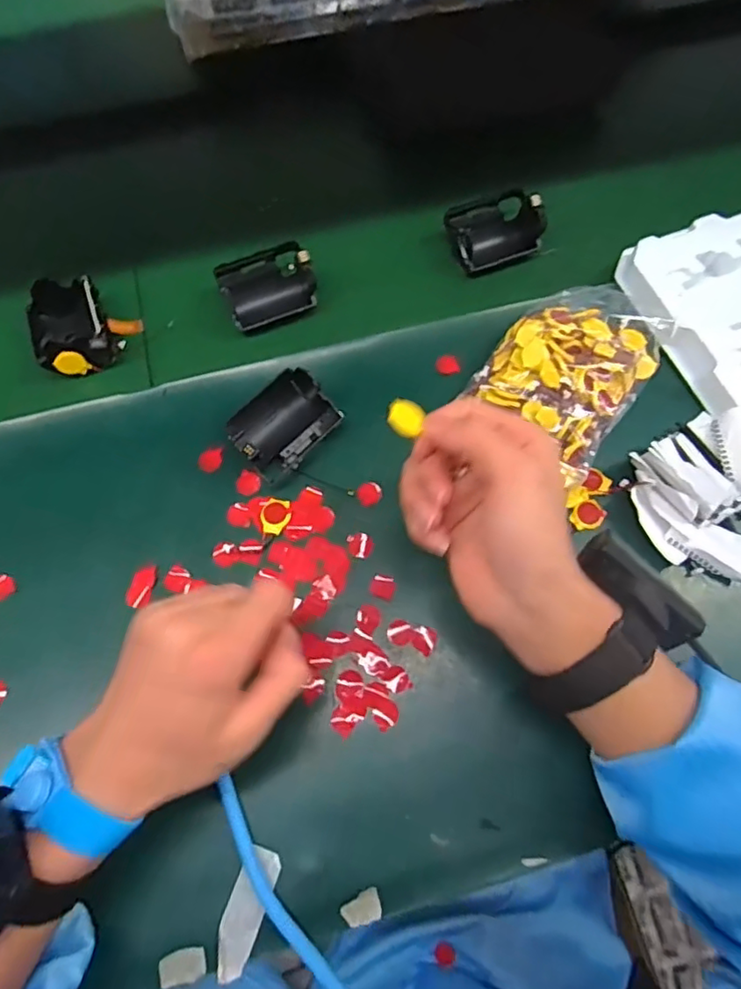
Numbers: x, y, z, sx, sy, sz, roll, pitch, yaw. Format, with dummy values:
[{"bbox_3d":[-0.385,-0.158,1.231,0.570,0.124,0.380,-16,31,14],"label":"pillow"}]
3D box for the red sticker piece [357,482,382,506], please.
[{"bbox_3d":[-0.001,-0.001,0.415,0.017,0.005,0.017,-22,68,-9],"label":"red sticker piece"}]

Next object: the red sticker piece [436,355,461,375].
[{"bbox_3d":[0.058,-0.097,0.449,0.017,0.006,0.013,-6,67,-2],"label":"red sticker piece"}]

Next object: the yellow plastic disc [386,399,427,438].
[{"bbox_3d":[0.018,-0.042,0.317,0.018,0.004,0.020,31,65,-8],"label":"yellow plastic disc"}]

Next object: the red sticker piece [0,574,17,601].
[{"bbox_3d":[-0.241,0.061,0.391,0.014,0.008,0.016,33,71,14],"label":"red sticker piece"}]

